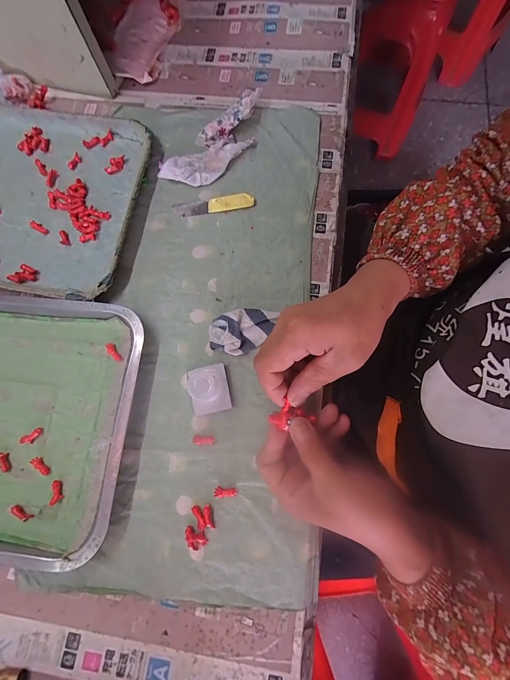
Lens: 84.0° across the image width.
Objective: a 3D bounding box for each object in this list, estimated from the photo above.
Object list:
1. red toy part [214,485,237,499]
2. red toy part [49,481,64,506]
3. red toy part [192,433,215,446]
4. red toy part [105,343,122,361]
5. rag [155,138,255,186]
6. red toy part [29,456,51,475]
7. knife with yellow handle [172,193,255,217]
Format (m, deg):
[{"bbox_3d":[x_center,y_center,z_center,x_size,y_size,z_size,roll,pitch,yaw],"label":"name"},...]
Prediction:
[{"bbox_3d":[-0.030,0.156,0.289,0.022,0.004,0.010,8,77,2],"label":"red toy part"},{"bbox_3d":[-0.204,0.156,0.290,0.010,0.006,0.021,-16,77,-3],"label":"red toy part"},{"bbox_3d":[-0.055,0.107,0.301,0.023,0.004,0.011,9,77,2],"label":"red toy part"},{"bbox_3d":[-0.162,0.014,0.325,0.011,0.006,0.024,-43,80,-9],"label":"red toy part"},{"bbox_3d":[-0.060,-0.234,0.376,0.129,0.012,0.046,-21,78,-4],"label":"rag"},{"bbox_3d":[-0.225,0.133,0.298,0.022,0.006,0.008,38,80,8],"label":"red toy part"},{"bbox_3d":[-0.054,-0.177,0.367,0.103,0.006,0.022,-7,77,-1],"label":"knife with yellow handle"}]

